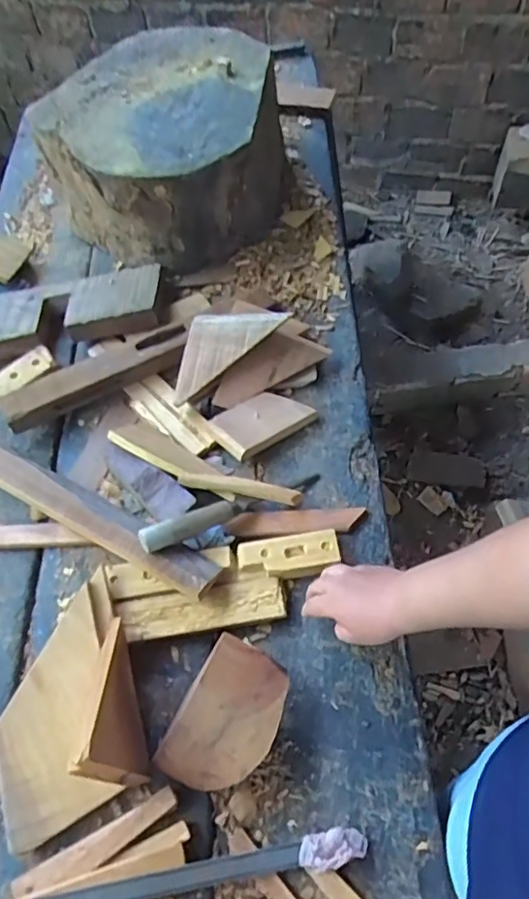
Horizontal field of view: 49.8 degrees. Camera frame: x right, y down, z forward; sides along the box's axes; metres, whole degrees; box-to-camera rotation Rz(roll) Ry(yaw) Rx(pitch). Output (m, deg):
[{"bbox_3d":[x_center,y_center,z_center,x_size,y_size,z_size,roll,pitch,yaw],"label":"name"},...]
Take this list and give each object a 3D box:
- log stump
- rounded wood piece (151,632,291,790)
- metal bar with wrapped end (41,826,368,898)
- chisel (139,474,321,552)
[{"bbox_3d":[-0.162,-0.519,0.999,0.388,0.209,0.397,-5,59,3],"label":"log stump"},{"bbox_3d":[-0.037,0.278,0.584,0.101,0.086,0.146,26,64,18],"label":"rounded wood piece"},{"bbox_3d":[-0.057,0.403,0.535,0.308,0.033,0.029,-12,59,-3],"label":"metal bar with wrapped end"},{"bbox_3d":[-0.037,0.071,0.715,0.248,0.020,0.032,-17,56,-29],"label":"chisel"}]

